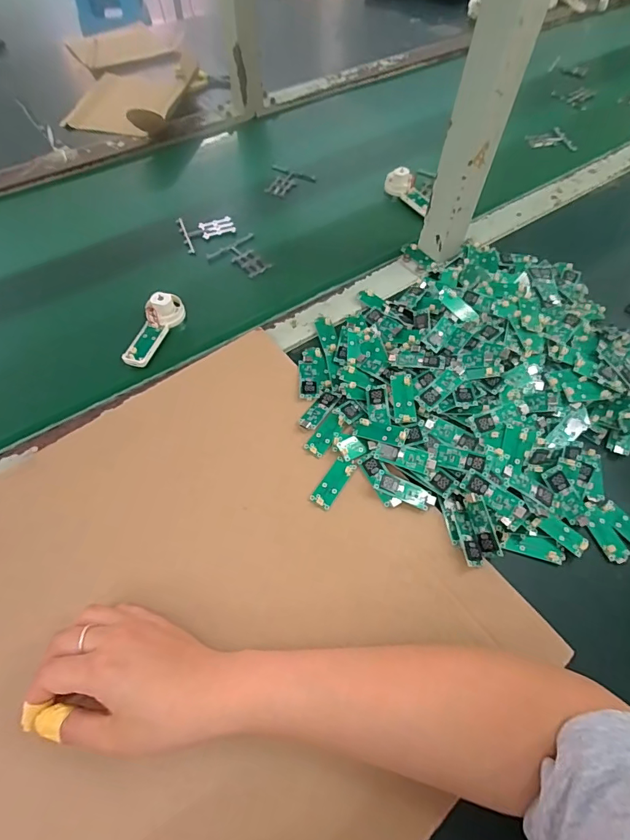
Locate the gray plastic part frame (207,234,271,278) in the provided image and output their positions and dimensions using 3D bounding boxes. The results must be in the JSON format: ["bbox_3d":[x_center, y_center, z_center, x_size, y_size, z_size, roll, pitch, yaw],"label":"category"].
[{"bbox_3d":[-0.087,-0.201,0.538,0.065,0.004,0.065,-37,68,-21],"label":"gray plastic part frame"}]

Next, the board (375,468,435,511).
[{"bbox_3d":[0.076,0.060,0.368,0.051,0.007,0.017,24,61,11],"label":"board"}]

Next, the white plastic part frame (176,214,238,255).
[{"bbox_3d":[-0.137,-0.244,0.560,0.069,0.004,0.067,-18,62,-13],"label":"white plastic part frame"}]

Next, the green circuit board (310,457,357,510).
[{"bbox_3d":[0.016,0.053,0.373,0.018,0.004,0.047,30,63,14],"label":"green circuit board"}]

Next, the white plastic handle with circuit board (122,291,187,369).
[{"bbox_3d":[-0.170,-0.095,0.455,0.025,0.037,0.090,22,61,10],"label":"white plastic handle with circuit board"}]

